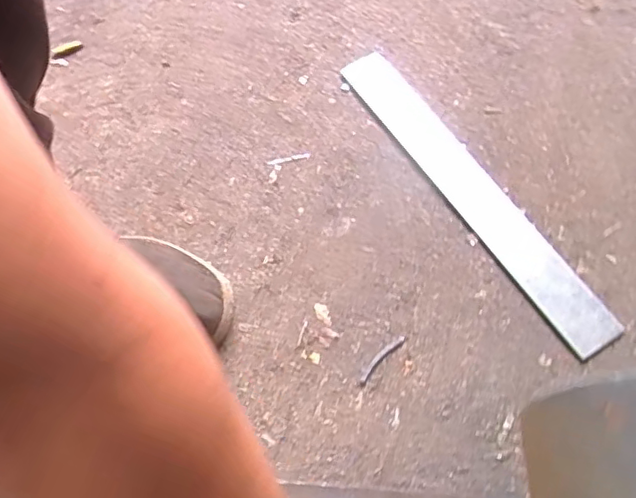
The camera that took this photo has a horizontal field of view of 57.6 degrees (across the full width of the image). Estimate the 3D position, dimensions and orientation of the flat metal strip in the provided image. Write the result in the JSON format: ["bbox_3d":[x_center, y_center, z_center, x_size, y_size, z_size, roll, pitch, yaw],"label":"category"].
[{"bbox_3d":[0.149,-0.063,0.583,0.056,0.006,0.386,-30,67,-12],"label":"flat metal strip"}]

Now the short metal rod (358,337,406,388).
[{"bbox_3d":[0.055,0.097,0.506,0.010,0.004,0.058,40,71,19],"label":"short metal rod"}]

